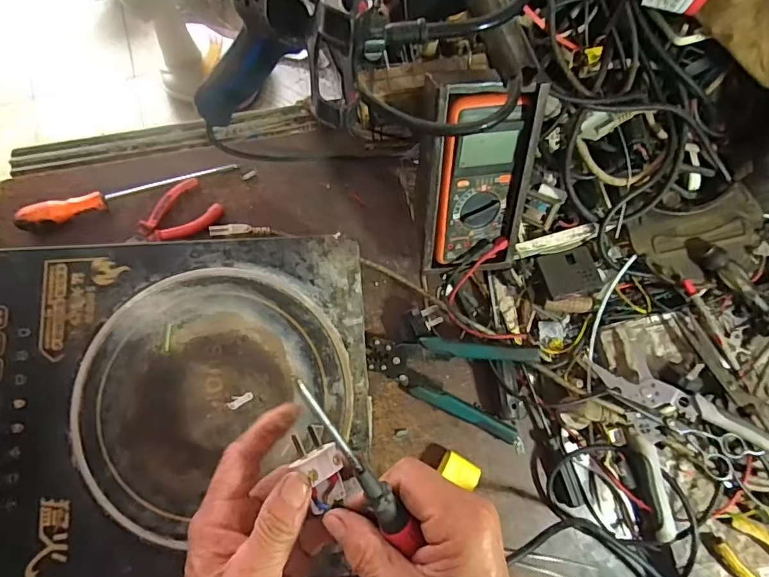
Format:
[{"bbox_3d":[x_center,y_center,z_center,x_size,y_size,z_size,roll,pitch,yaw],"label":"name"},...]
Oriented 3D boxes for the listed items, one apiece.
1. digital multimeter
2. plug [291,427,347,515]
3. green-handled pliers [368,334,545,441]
[{"bbox_3d":[0.095,-0.104,0.489,0.076,0.173,0.027,5,37,0],"label":"digital multimeter"},{"bbox_3d":[-0.038,0.106,0.294,0.028,0.017,0.045,-29,81,-6],"label":"plug"},{"bbox_3d":[0.066,0.096,0.530,0.180,0.043,0.098,13,80,2],"label":"green-handled pliers"}]

